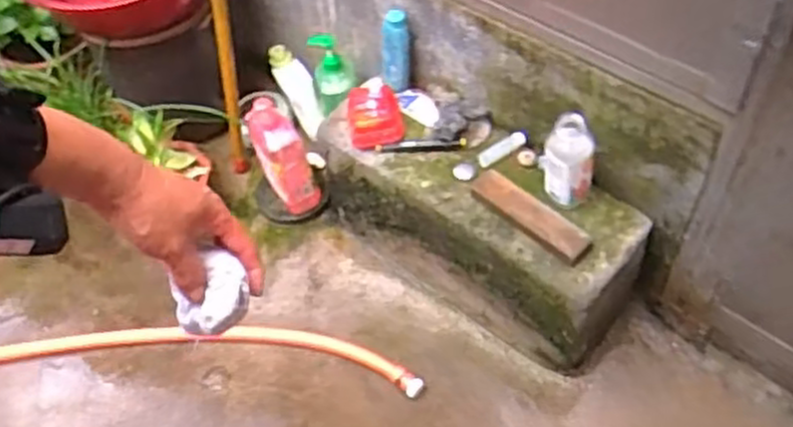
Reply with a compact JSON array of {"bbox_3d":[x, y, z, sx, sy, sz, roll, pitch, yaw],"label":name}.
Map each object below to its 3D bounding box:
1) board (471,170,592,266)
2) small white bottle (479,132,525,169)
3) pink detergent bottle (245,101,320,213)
[{"bbox_3d":[0.223,0.002,1.315,0.057,0.032,0.229,-38,59,-22],"label":"board"},{"bbox_3d":[0.192,-0.114,1.418,0.097,0.028,0.024,-27,56,-15],"label":"small white bottle"},{"bbox_3d":[-0.235,-0.102,1.629,0.093,0.267,0.112,-25,55,-14],"label":"pink detergent bottle"}]

